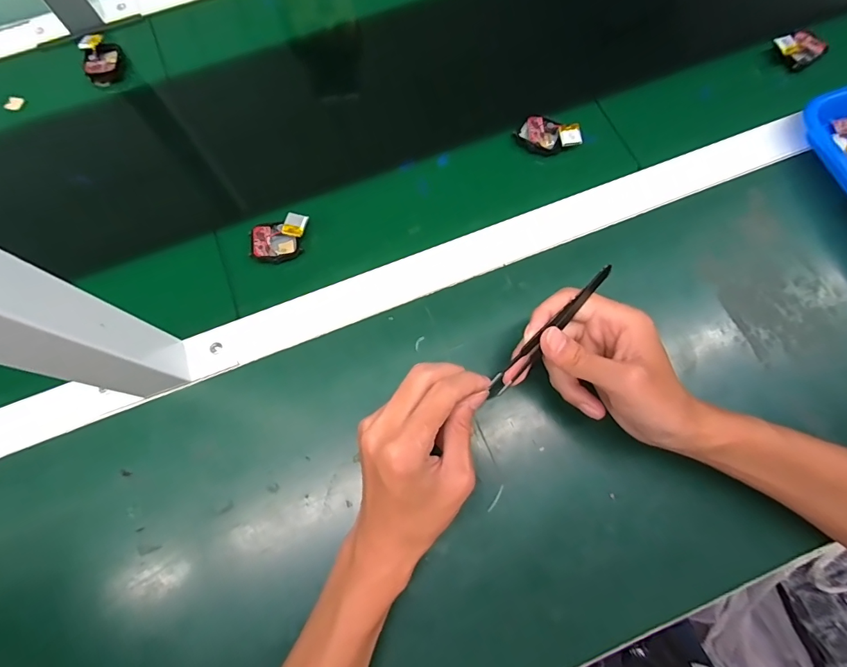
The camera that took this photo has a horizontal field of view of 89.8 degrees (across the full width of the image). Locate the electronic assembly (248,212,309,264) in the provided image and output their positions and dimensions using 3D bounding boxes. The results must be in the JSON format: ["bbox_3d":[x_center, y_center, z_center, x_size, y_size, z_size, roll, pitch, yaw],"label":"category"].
[{"bbox_3d":[-0.132,-0.088,0.390,0.055,0.012,0.038,-16,72,-3],"label":"electronic assembly"}]

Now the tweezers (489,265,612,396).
[{"bbox_3d":[0.091,-0.003,0.297,0.115,0.011,0.010,-45,76,0],"label":"tweezers"}]

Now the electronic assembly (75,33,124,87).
[{"bbox_3d":[-0.347,-0.297,0.458,0.038,0.015,0.055,-19,73,-4],"label":"electronic assembly"}]

